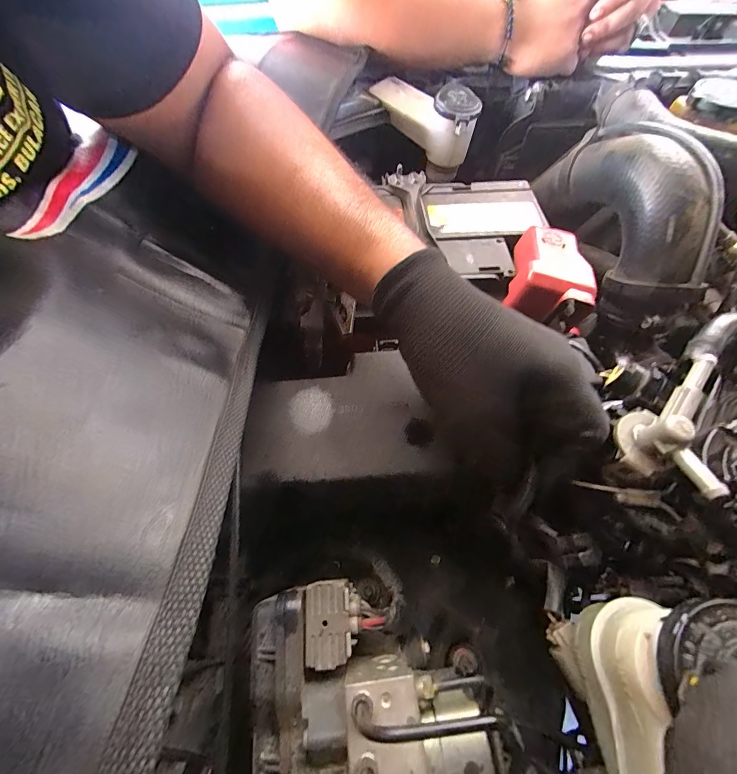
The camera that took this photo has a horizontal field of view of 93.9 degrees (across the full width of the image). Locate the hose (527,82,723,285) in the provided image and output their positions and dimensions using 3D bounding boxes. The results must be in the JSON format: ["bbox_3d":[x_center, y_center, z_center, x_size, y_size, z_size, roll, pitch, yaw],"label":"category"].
[{"bbox_3d":[0.262,-0.196,0.352,0.068,0.099,0.225,-8,64,-4],"label":"hose"}]

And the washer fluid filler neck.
[{"bbox_3d":[0.067,-0.317,0.416,0.136,0.076,0.052,41,70,18],"label":"washer fluid filler neck"}]

